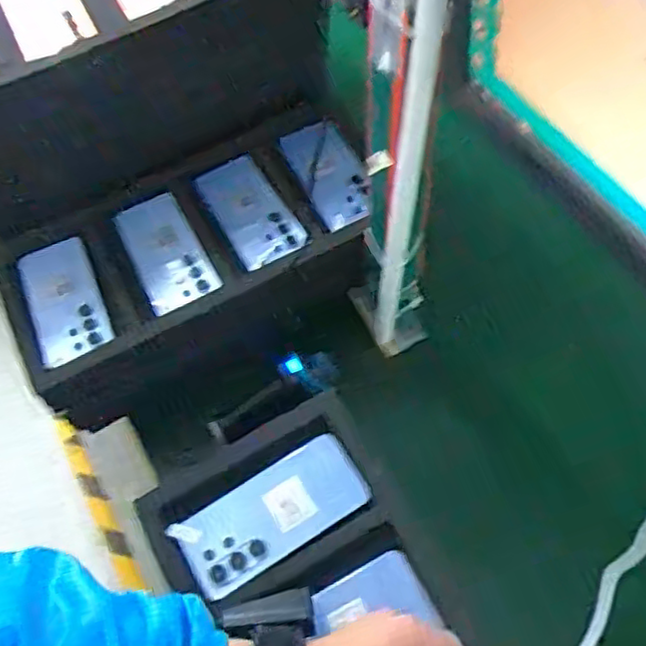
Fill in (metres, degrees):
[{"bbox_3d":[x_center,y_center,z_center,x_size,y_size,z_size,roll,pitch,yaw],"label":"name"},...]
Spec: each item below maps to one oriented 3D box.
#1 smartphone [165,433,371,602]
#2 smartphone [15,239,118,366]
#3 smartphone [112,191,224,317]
[{"bbox_3d":[-0.046,0.178,0.624,0.176,0.007,0.080,-29,64,-12],"label":"smartphone"},{"bbox_3d":[-0.305,-0.026,0.787,0.083,0.014,0.164,-24,63,-9],"label":"smartphone"},{"bbox_3d":[-0.191,-0.085,0.808,0.085,0.010,0.168,-28,64,-11],"label":"smartphone"}]

